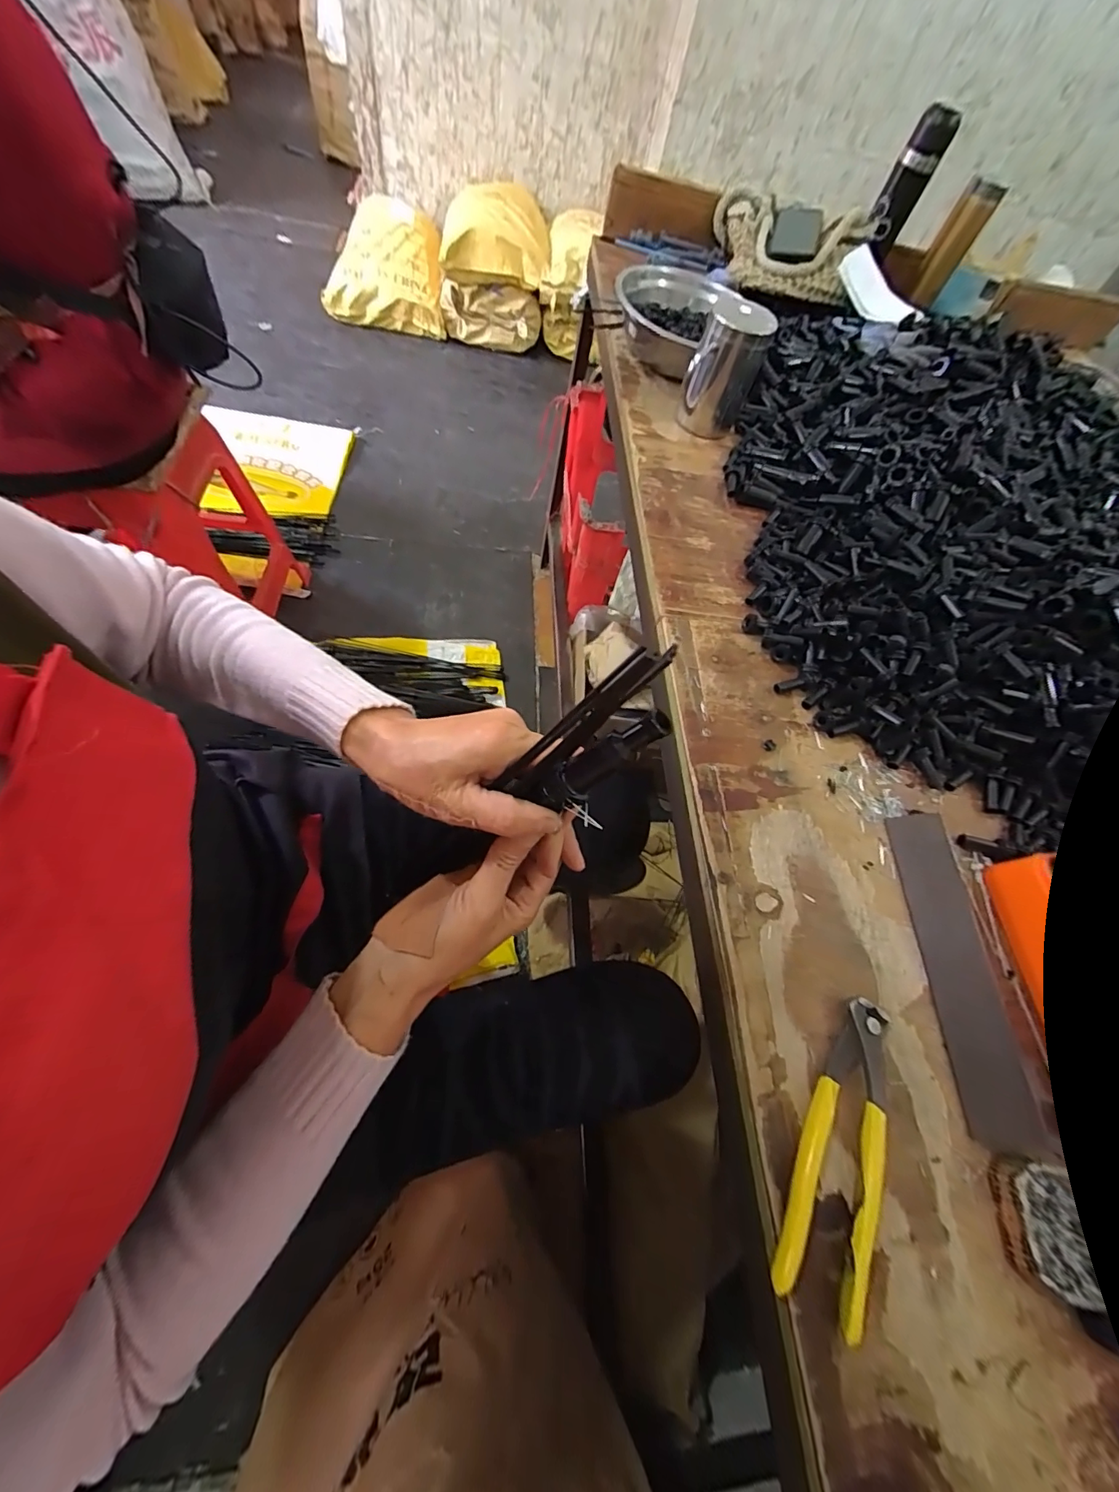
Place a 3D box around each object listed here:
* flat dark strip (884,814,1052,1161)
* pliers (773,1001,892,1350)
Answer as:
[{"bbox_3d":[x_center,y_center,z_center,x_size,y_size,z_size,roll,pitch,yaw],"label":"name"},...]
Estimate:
[{"bbox_3d":[0.298,0.159,0.353,0.045,0.009,0.220,7,63,-8],"label":"flat dark strip"},{"bbox_3d":[0.174,0.240,0.290,0.047,0.017,0.162,30,63,4],"label":"pliers"}]

